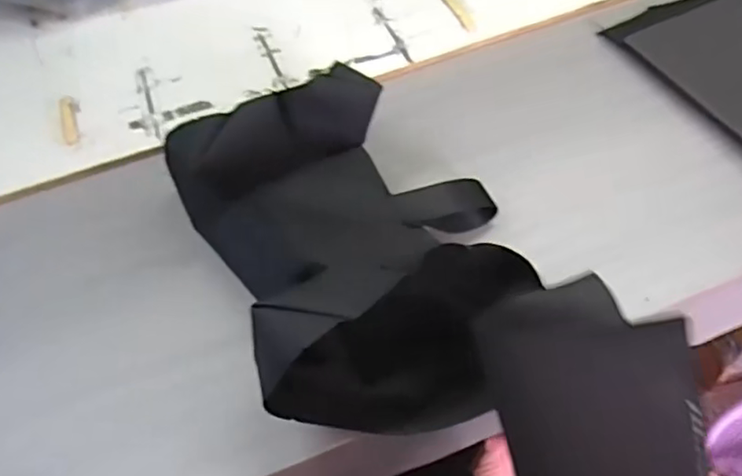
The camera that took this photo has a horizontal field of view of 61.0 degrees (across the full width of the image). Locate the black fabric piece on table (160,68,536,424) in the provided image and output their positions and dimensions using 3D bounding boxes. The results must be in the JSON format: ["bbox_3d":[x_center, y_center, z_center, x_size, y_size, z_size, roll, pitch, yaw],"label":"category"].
[{"bbox_3d":[0.000,-0.005,0.395,0.181,0.094,0.202,-20,55,-12],"label":"black fabric piece on table"}]

